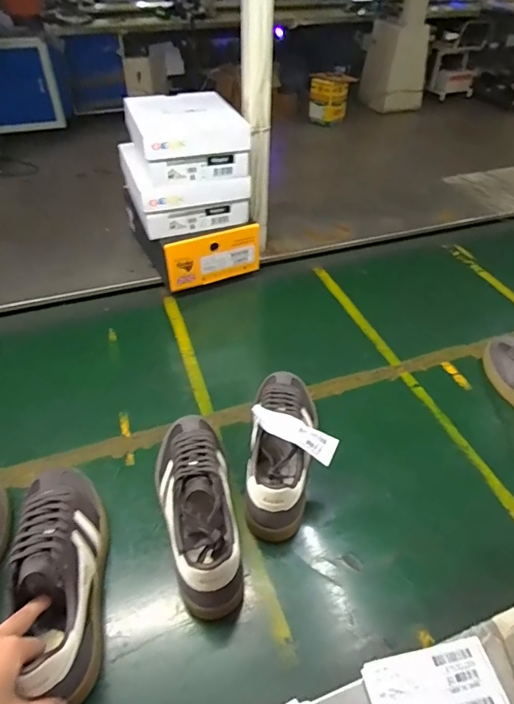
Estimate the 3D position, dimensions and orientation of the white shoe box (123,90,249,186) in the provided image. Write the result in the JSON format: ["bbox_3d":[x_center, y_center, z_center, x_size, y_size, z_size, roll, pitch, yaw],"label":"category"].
[{"bbox_3d":[-0.132,-0.413,0.862,0.199,0.101,0.206,-13,44,-13],"label":"white shoe box"}]

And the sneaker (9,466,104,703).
[{"bbox_3d":[-0.218,0.229,0.502,0.084,0.085,0.256,-14,41,-14],"label":"sneaker"}]

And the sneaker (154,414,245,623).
[{"bbox_3d":[-0.072,0.183,0.566,0.092,0.099,0.250,-14,44,-15],"label":"sneaker"}]

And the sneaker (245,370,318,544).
[{"bbox_3d":[0.039,0.121,0.638,0.091,0.096,0.257,4,42,5],"label":"sneaker"}]

